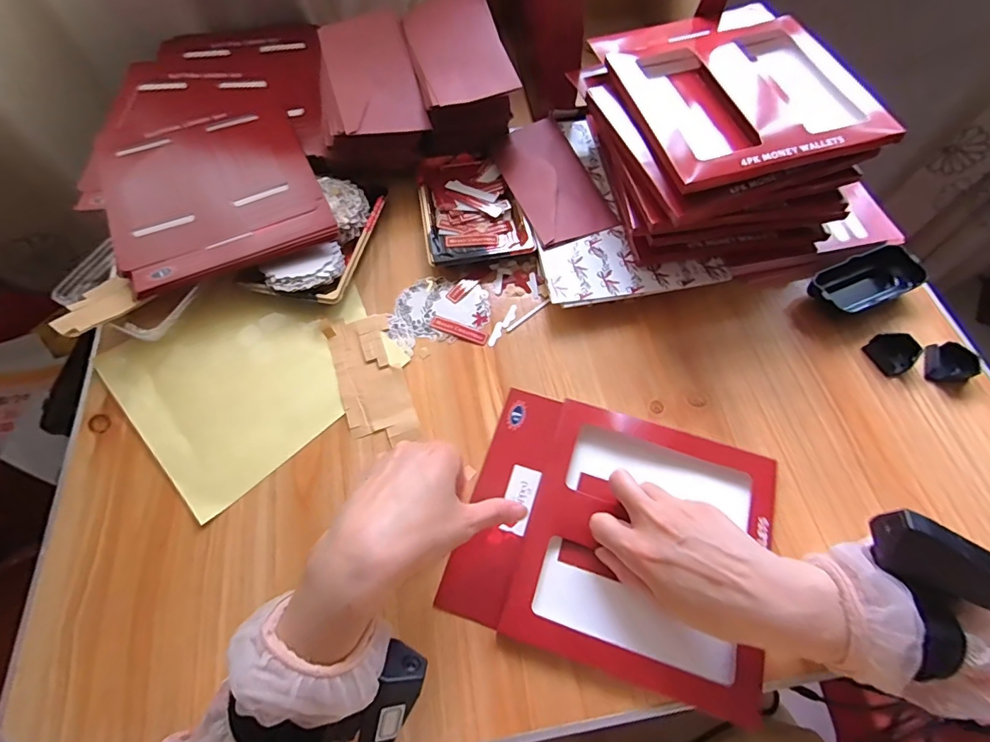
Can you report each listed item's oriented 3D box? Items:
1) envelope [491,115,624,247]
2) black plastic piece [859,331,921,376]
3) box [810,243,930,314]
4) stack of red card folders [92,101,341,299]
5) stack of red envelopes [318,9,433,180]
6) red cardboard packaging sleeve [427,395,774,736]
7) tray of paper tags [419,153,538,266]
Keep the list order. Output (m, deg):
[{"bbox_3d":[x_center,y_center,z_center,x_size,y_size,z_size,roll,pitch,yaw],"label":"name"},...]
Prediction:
[{"bbox_3d":[0.062,-0.221,0.535,0.093,0.013,0.178,-19,65,-9],"label":"envelope"},{"bbox_3d":[0.376,-0.019,0.445,0.037,0.017,0.038,-27,67,-12],"label":"black plastic piece"},{"bbox_3d":[0.369,-0.090,0.473,0.115,0.029,0.054,-20,65,-9],"label":"box"},{"bbox_3d":[-0.308,-0.204,0.515,0.203,0.023,0.245,-24,65,-14],"label":"stack of red card folders"},{"bbox_3d":[-0.139,-0.316,0.545,0.113,0.065,0.204,-8,64,-4],"label":"stack of red envelopes"},{"bbox_3d":[0.094,0.126,0.377,0.229,0.022,0.194,16,65,8],"label":"red cardboard packaging sleeve"},{"bbox_3d":[-0.027,-0.184,0.533,0.110,0.023,0.156,-10,64,-5],"label":"tray of paper tags"}]

